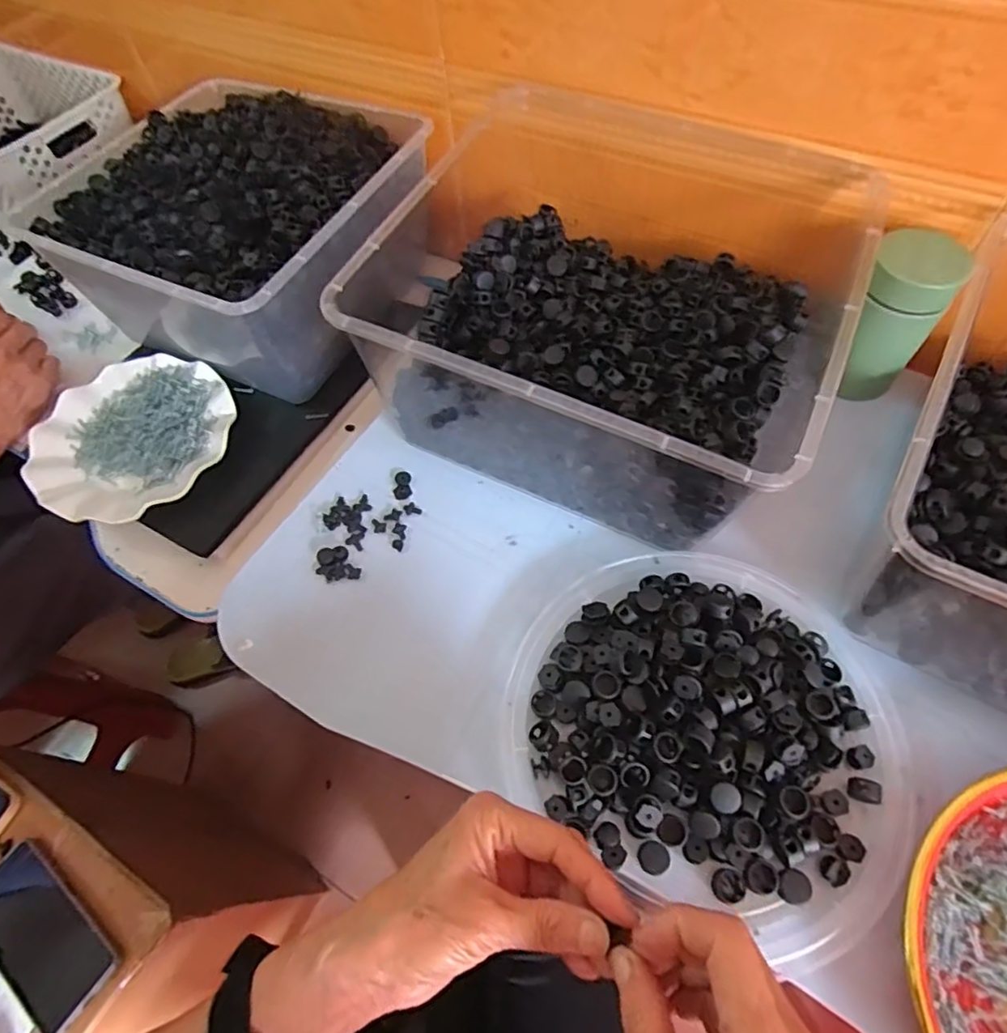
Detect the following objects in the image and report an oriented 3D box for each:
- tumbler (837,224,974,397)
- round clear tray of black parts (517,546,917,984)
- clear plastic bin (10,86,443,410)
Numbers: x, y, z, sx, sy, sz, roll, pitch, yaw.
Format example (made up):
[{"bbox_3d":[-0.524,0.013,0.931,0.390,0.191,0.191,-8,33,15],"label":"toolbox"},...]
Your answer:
[{"bbox_3d":[0.293,-0.151,0.458,0.059,0.107,0.069,30,67,19],"label":"tumbler"},{"bbox_3d":[0.124,0.117,0.366,0.226,0.028,0.204,21,64,15],"label":"round clear tray of black parts"},{"bbox_3d":[-0.250,-0.289,0.603,0.291,0.135,0.287,25,65,17],"label":"clear plastic bin"}]

